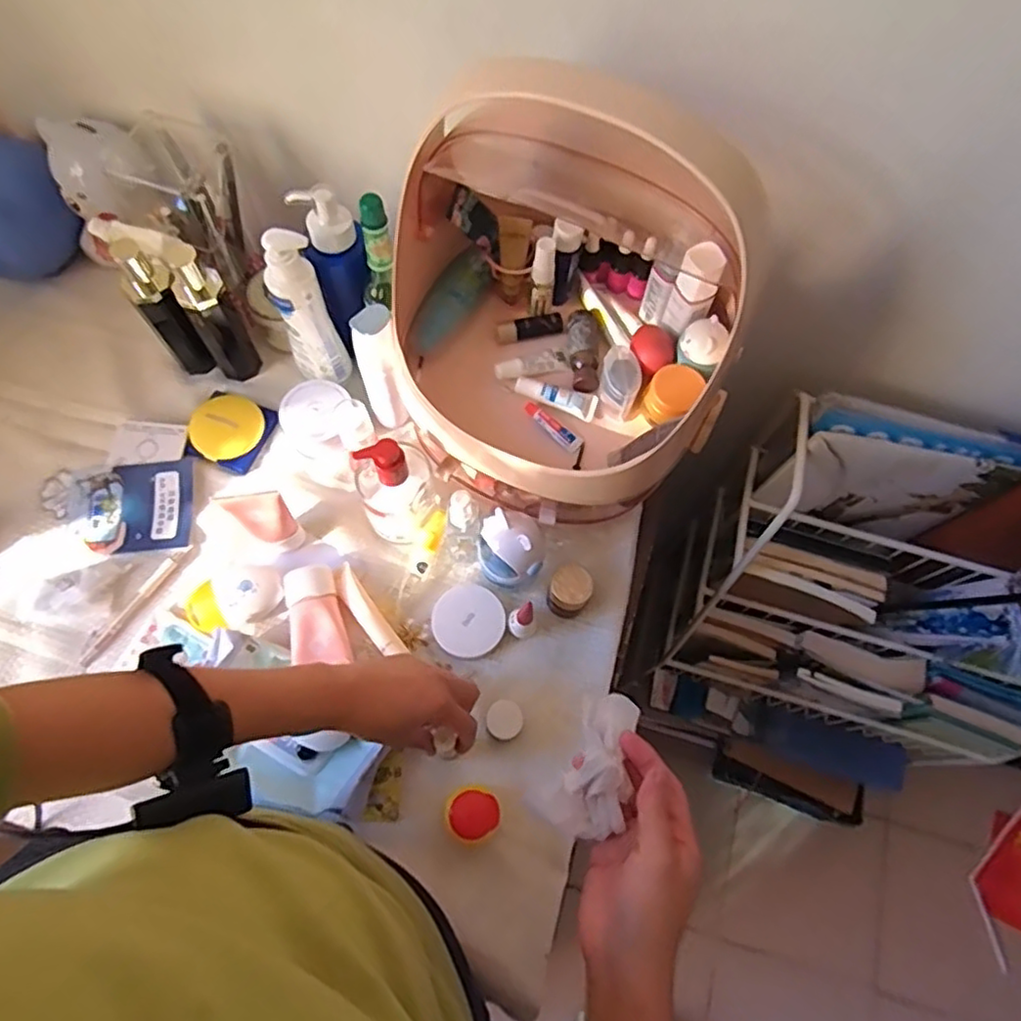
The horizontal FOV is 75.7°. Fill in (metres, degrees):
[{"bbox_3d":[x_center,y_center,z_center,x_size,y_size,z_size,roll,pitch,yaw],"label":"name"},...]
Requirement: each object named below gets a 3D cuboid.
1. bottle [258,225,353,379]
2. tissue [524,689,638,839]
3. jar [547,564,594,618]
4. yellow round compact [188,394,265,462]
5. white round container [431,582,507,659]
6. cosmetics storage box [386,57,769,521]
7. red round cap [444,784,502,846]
[{"bbox_3d":[-0.209,-0.199,0.670,0.057,0.180,0.046,-17,70,-10],"label":"bottle"},{"bbox_3d":[0.057,0.170,0.442,0.055,0.027,0.095,26,73,7],"label":"tissue"},{"bbox_3d":[0.059,0.081,0.654,0.040,0.054,0.038,1,68,-3],"label":"jar"},{"bbox_3d":[-0.311,-0.092,0.722,0.072,0.022,0.076,1,68,-3],"label":"yellow round compact"},{"bbox_3d":[-0.042,0.110,0.655,0.068,0.024,0.069,1,68,-3],"label":"white round container"},{"bbox_3d":[0.043,-0.166,0.547,0.278,0.304,0.243,5,67,-1],"label":"cosmetics storage box"},{"bbox_3d":[-0.033,0.269,0.580,0.046,0.037,0.046,1,68,-3],"label":"red round cap"}]

